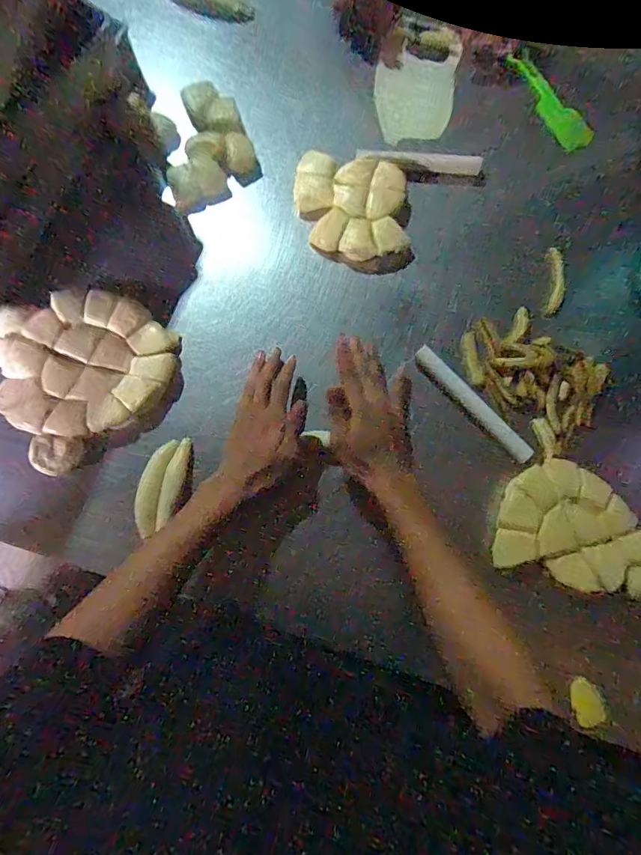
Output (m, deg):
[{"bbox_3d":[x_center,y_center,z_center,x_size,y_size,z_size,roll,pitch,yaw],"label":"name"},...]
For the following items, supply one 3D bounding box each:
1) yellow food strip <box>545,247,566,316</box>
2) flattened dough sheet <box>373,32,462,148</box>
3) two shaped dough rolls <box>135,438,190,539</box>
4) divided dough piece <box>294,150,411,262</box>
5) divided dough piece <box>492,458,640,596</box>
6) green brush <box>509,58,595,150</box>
[{"bbox_3d":[0.309,-0.193,0.586,0.021,0.009,0.086,-1,91,-1],"label":"yellow food strip"},{"bbox_3d":[0.137,-0.492,0.643,0.110,0.012,0.190,10,78,1],"label":"flattened dough sheet"},{"bbox_3d":[-0.183,0.067,0.518,0.045,0.021,0.112,15,78,2],"label":"two shaped dough rolls"},{"bbox_3d":[0.040,-0.293,0.590,0.154,0.034,0.132,14,78,2],"label":"divided dough piece"},{"bbox_3d":[0.309,0.116,0.511,0.198,0.017,0.132,15,78,2],"label":"divided dough piece"},{"bbox_3d":[0.321,-0.456,0.628,0.042,0.014,0.164,-28,80,-7],"label":"green brush"}]

